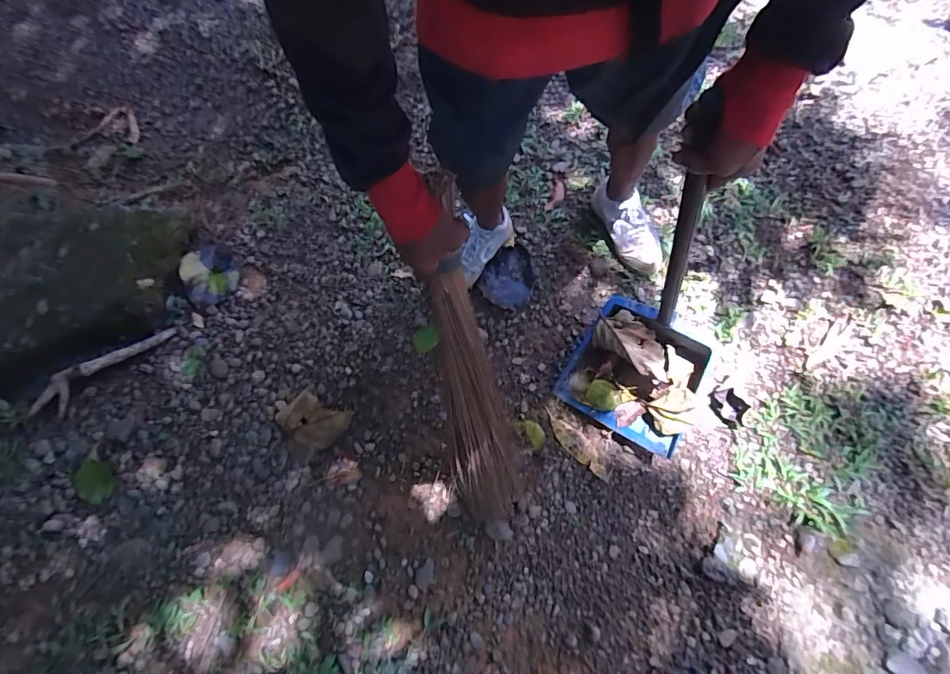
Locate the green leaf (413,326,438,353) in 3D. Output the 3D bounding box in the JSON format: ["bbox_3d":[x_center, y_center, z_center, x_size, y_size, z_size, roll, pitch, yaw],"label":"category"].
[{"bbox_3d":[-0.116,0.004,1.100,0.058,0.013,0.057,0,80,1],"label":"green leaf"}]

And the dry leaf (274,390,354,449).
[{"bbox_3d":[-0.353,0.181,1.017,0.145,0.029,0.098,24,81,5],"label":"dry leaf"}]

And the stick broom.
[{"bbox_3d":[-0.007,0.096,0.755,0.104,0.700,0.062,-9,36,-1],"label":"stick broom"}]

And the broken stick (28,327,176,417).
[{"bbox_3d":[-0.801,0.068,1.017,0.310,0.048,0.067,-36,81,-20],"label":"broken stick"}]

